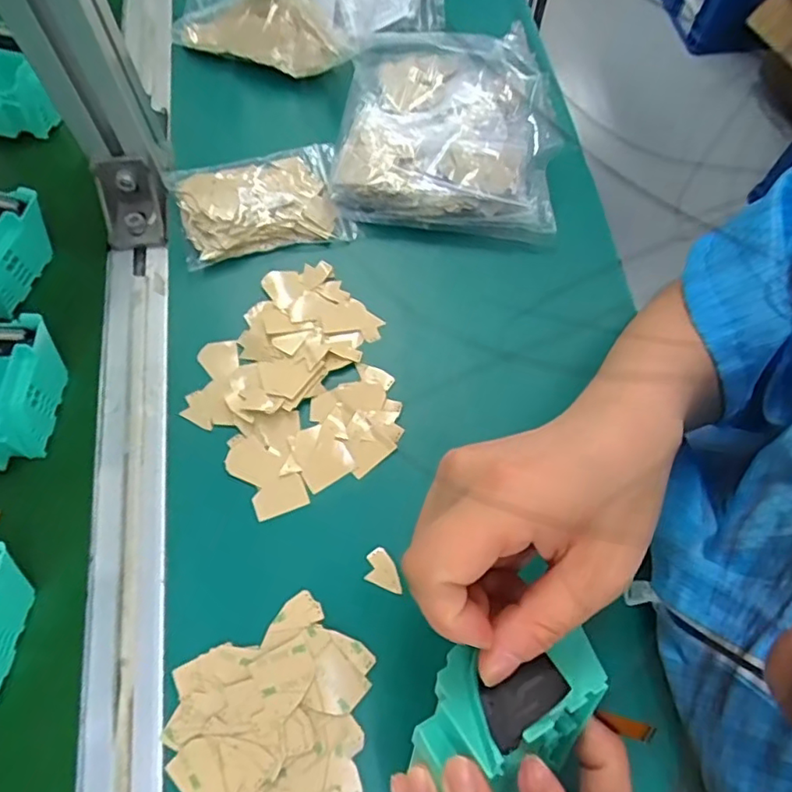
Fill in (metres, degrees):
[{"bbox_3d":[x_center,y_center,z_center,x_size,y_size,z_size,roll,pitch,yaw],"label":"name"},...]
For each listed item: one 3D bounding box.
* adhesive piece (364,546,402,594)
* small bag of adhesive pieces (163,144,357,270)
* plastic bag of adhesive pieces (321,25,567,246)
[{"bbox_3d":[-0.005,0.093,0.313,0.023,0.004,0.018,22,69,7],"label":"adhesive piece"},{"bbox_3d":[-0.090,-0.130,0.390,0.108,0.020,0.071,-16,69,-8],"label":"small bag of adhesive pieces"},{"bbox_3d":[0.036,-0.190,0.409,0.150,0.039,0.155,7,68,1],"label":"plastic bag of adhesive pieces"}]

